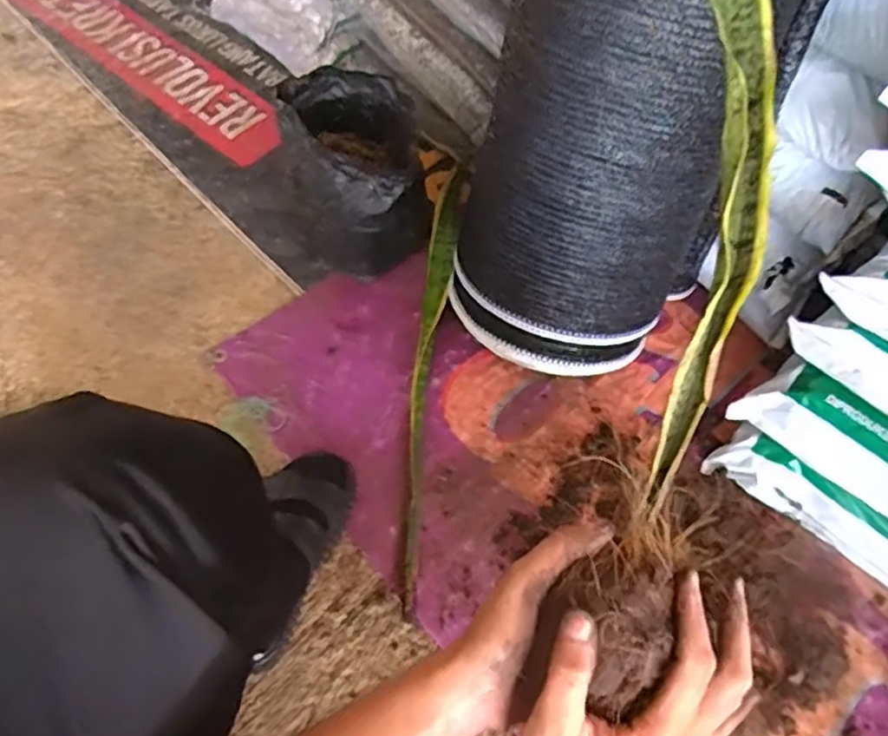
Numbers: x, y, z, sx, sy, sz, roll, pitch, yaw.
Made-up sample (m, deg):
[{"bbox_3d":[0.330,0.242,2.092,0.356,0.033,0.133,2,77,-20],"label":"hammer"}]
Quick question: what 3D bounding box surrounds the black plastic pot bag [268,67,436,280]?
[{"bbox_3d":[-0.124,-0.255,0.915,0.182,0.175,0.212,-16,62,-13],"label":"black plastic pot bag"}]

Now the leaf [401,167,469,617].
[{"bbox_3d":[-0.019,-0.024,0.873,0.046,0.037,0.627,7,59,1],"label":"leaf"}]

